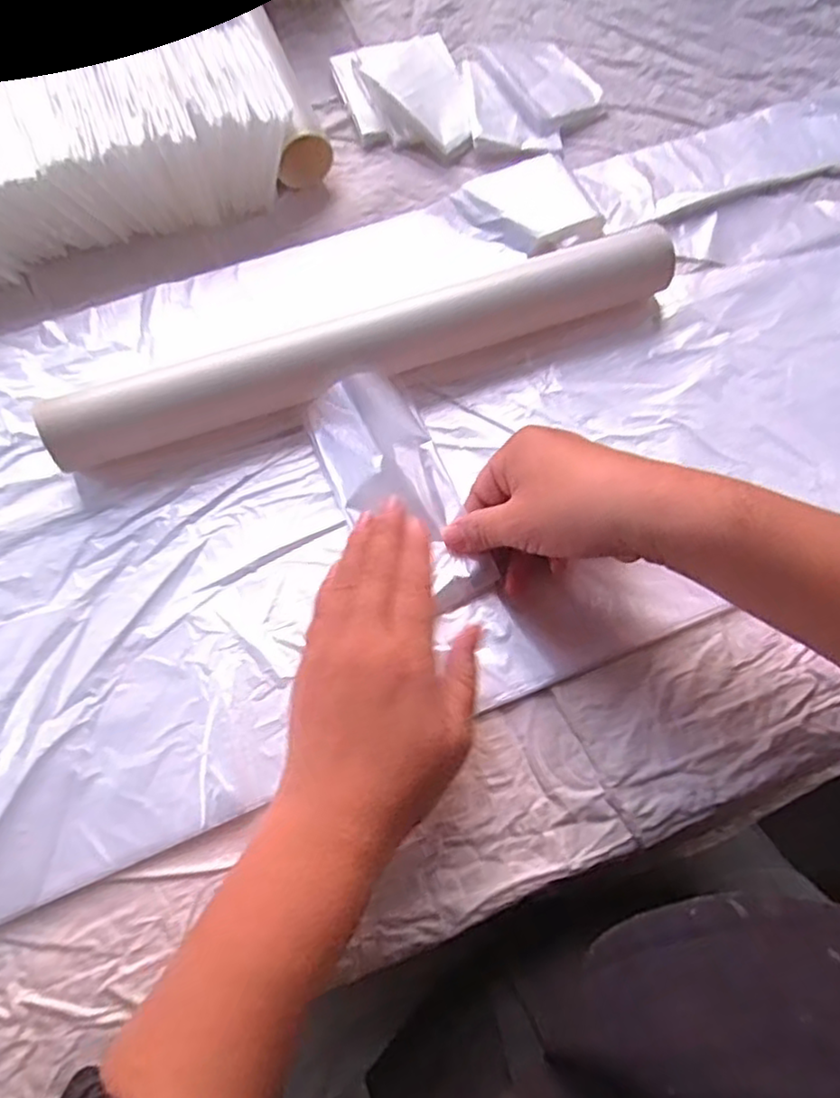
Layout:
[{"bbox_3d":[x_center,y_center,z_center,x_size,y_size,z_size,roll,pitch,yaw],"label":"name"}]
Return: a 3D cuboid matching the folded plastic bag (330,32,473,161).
[{"bbox_3d":[-0.008,-0.312,0.478,0.079,0.020,0.106,-16,70,-8],"label":"folded plastic bag"}]

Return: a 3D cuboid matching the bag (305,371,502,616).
[{"bbox_3d":[-0.012,-0.029,0.370,0.059,0.015,0.134,-26,82,-2],"label":"bag"}]

